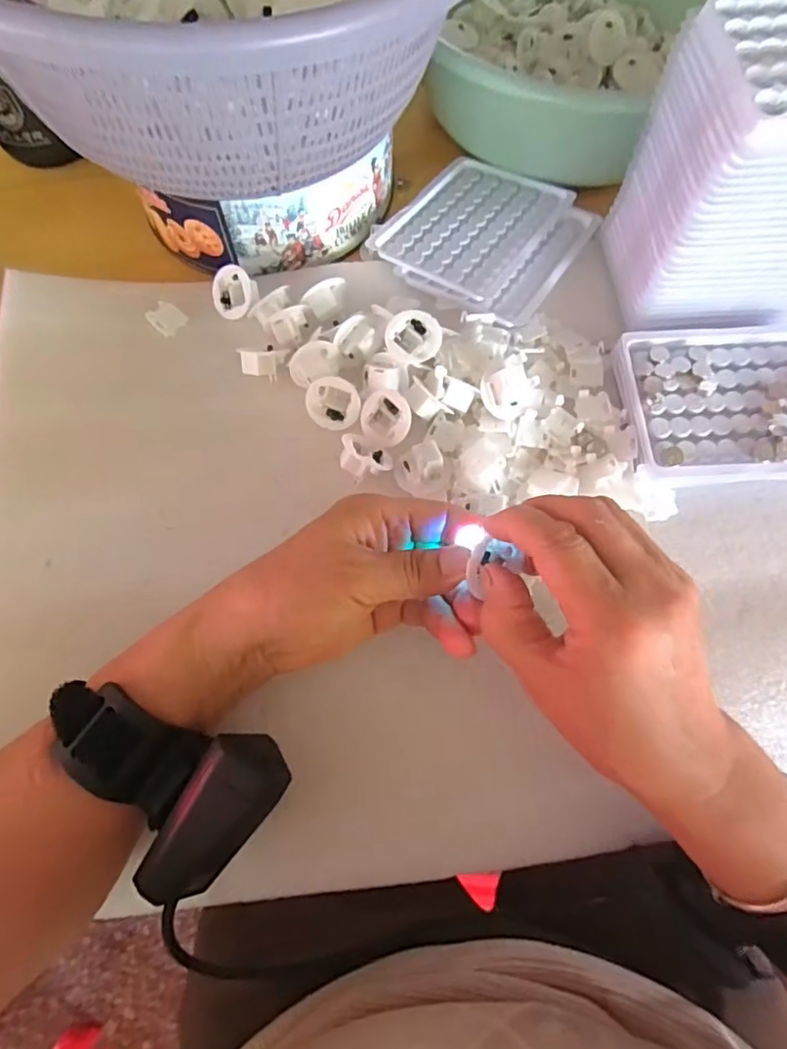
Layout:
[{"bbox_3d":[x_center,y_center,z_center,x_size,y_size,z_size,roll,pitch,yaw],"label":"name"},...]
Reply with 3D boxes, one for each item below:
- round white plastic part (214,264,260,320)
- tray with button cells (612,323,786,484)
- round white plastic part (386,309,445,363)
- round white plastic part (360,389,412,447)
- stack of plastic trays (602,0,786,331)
[{"bbox_3d":[-0.104,-0.152,0.375,0.029,0.013,0.033,-15,100,26],"label":"round white plastic part"},{"bbox_3d":[0.202,-0.077,0.334,0.129,0.018,0.107,-3,72,-1],"label":"tray with button cells"},{"bbox_3d":[0.012,-0.112,0.341,0.032,0.010,0.031,0,72,0],"label":"round white plastic part"},{"bbox_3d":[-0.001,-0.063,0.339,0.032,0.016,0.032,4,99,29],"label":"round white plastic part"},{"bbox_3d":[0.211,-0.190,0.316,0.127,0.127,0.094,-4,72,-2],"label":"stack of plastic trays"}]

